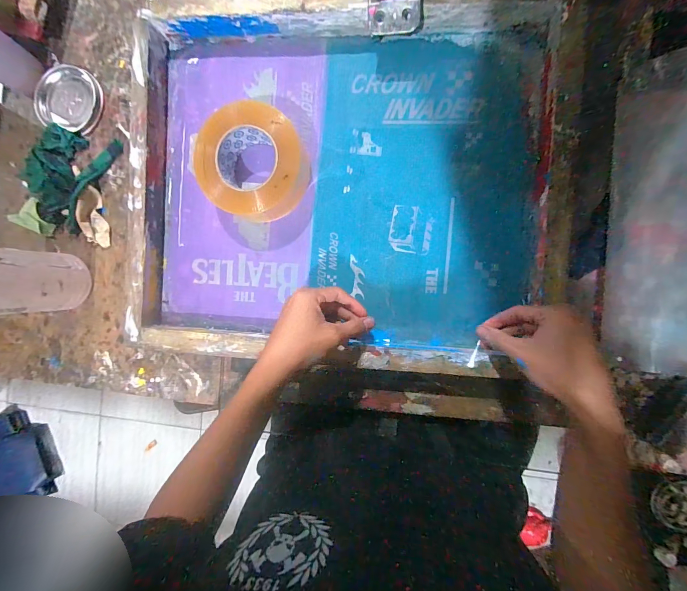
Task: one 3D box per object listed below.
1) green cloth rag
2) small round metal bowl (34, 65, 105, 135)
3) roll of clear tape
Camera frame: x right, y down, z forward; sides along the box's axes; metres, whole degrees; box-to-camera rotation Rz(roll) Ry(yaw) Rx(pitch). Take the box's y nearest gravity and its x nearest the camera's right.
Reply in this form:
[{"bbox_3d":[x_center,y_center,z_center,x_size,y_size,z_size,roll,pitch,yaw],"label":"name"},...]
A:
[{"bbox_3d":[-0.410,-0.179,0.474,0.118,0.020,0.145,28,96,5],"label":"green cloth rag"},{"bbox_3d":[-0.400,-0.286,0.475,0.095,0.014,0.089,0,93,7],"label":"small round metal bowl"},{"bbox_3d":[-0.115,-0.172,0.424,0.130,0.057,0.135,0,93,7],"label":"roll of clear tape"}]

